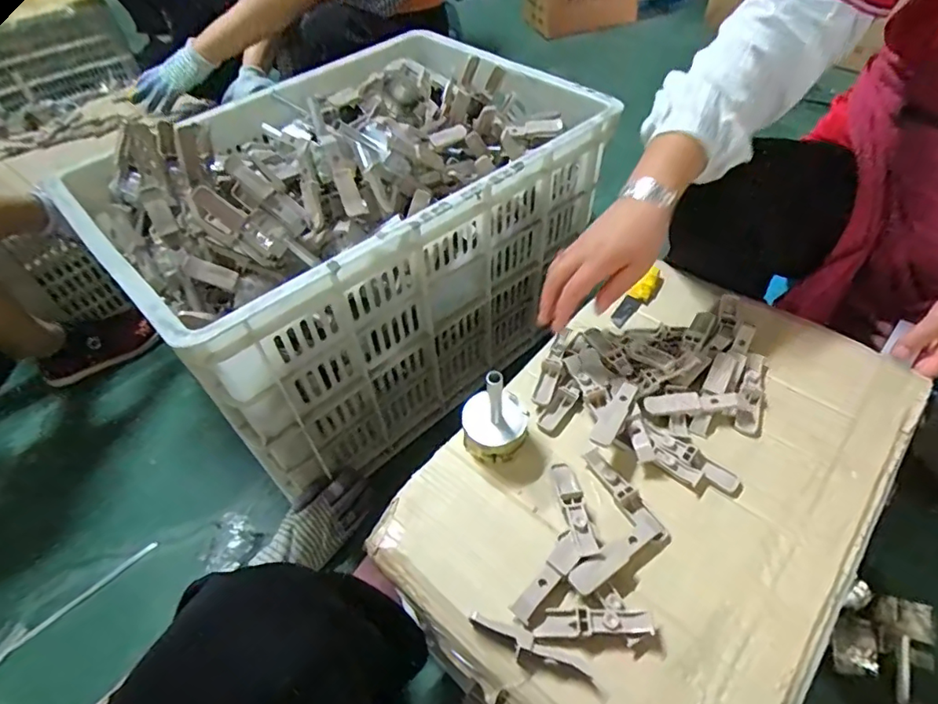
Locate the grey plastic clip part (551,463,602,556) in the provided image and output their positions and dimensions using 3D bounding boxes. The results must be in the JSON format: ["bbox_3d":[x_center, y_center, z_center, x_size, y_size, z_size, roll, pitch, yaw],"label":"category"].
[{"bbox_3d":[0.094,0.139,0.475,0.019,0.020,0.095,-8,49,-2],"label":"grey plastic clip part"}]

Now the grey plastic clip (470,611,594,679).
[{"bbox_3d":[0.045,0.223,0.400,0.095,0.013,0.018,20,54,21],"label":"grey plastic clip"}]

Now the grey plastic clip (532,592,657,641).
[{"bbox_3d":[0.097,0.210,0.417,0.089,0.018,0.029,-2,49,3],"label":"grey plastic clip"}]

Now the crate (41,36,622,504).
[{"bbox_3d":[-0.165,-0.177,0.856,0.653,0.427,0.455,-38,56,-25],"label":"crate"}]

